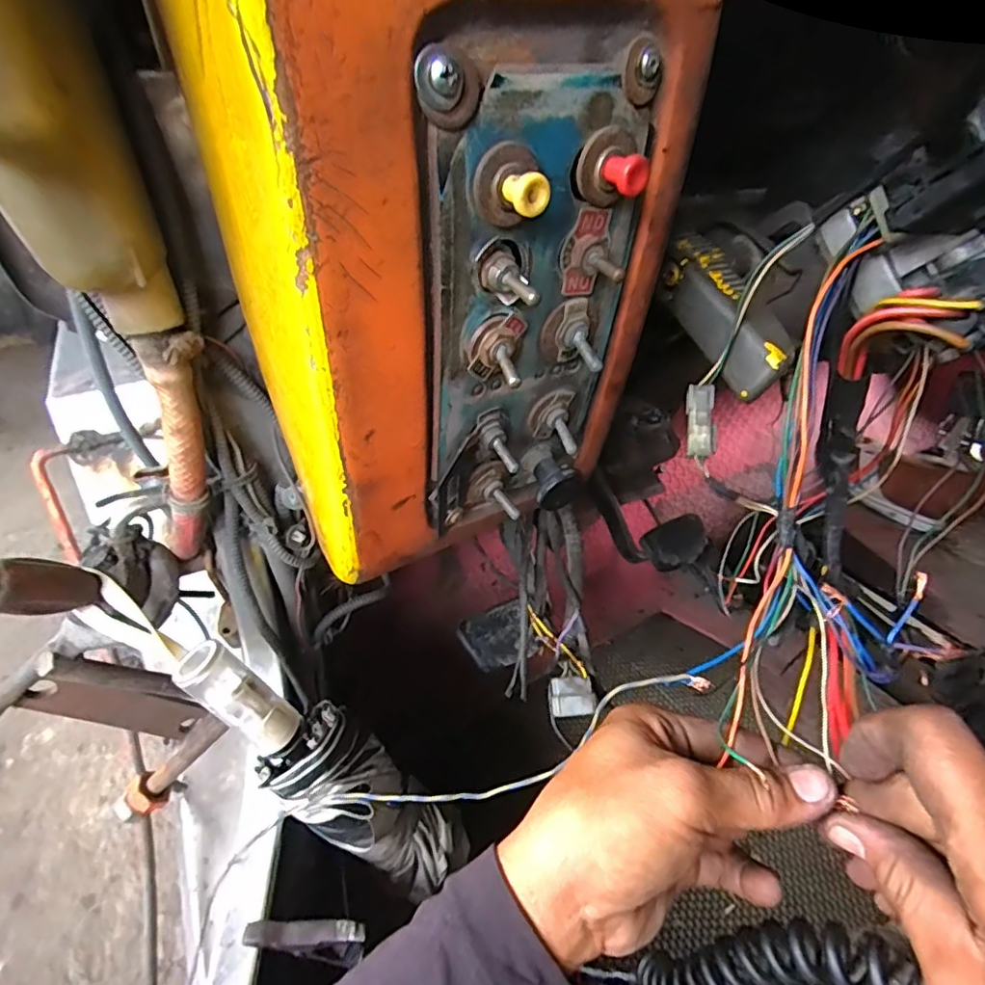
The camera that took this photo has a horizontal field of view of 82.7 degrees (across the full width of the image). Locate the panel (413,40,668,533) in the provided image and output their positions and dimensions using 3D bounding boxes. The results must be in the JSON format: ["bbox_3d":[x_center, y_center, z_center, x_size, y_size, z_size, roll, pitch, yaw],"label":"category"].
[{"bbox_3d":[0.016,-0.057,0.241,0.087,0.203,0.031,-20,49,-22],"label":"panel"}]

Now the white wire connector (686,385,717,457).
[{"bbox_3d":[0.102,-0.035,0.273,0.014,0.035,0.008,1,-3,2],"label":"white wire connector"}]

